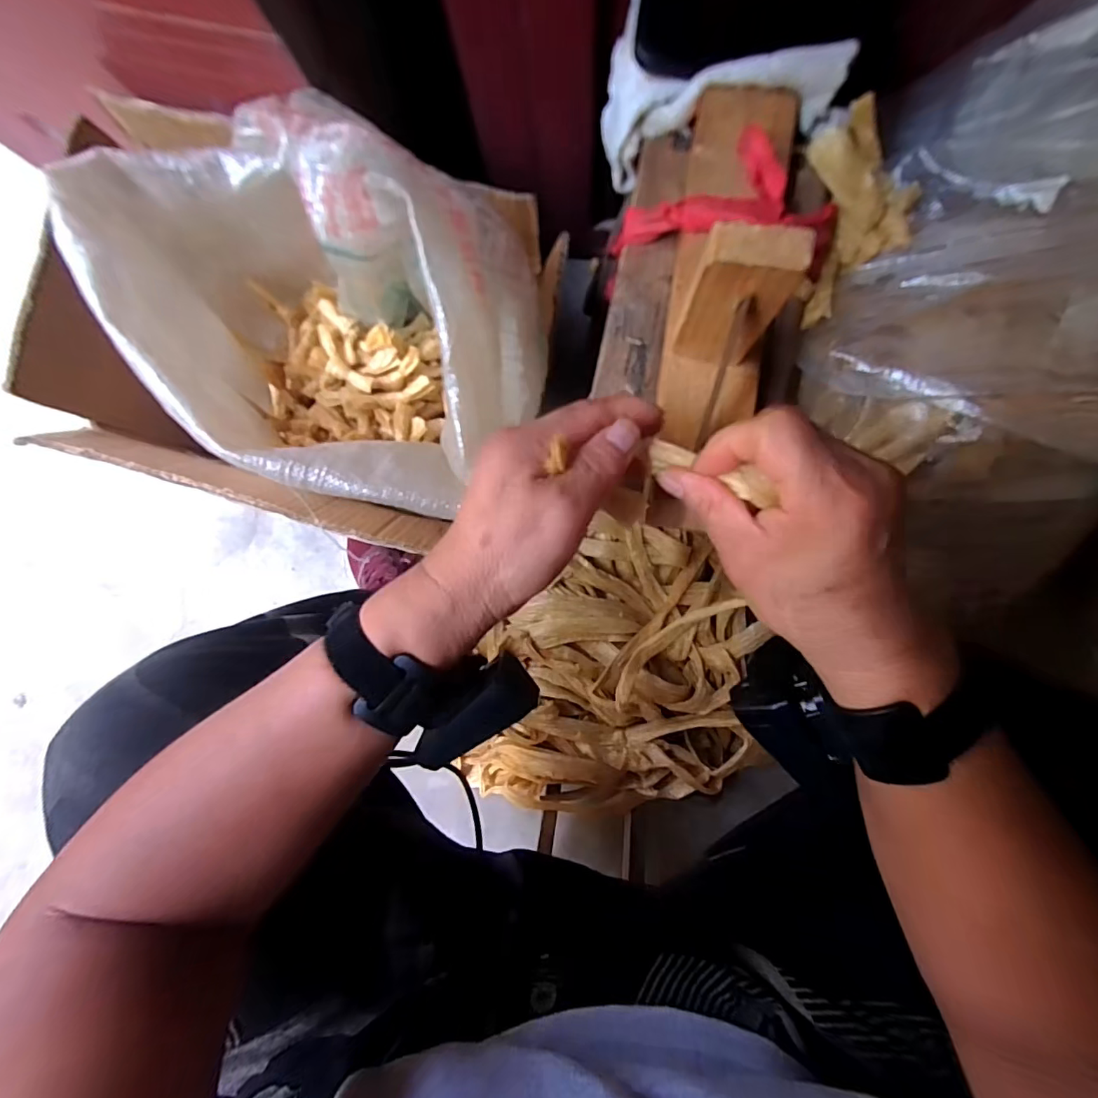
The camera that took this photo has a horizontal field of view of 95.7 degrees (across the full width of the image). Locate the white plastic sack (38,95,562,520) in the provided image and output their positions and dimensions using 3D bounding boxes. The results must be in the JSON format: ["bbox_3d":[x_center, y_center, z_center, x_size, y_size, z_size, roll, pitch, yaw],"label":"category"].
[{"bbox_3d":[-0.179,-0.188,0.416,0.342,0.237,0.234,37,93,4],"label":"white plastic sack"}]

